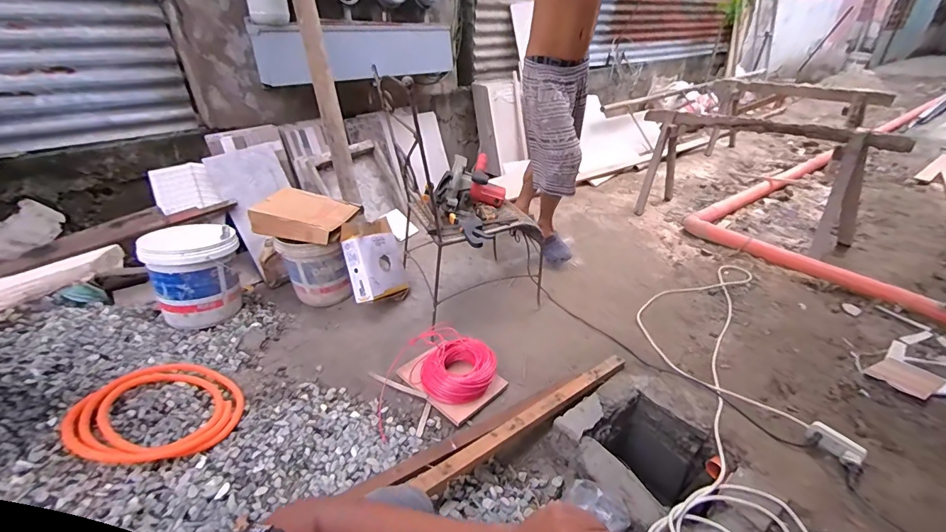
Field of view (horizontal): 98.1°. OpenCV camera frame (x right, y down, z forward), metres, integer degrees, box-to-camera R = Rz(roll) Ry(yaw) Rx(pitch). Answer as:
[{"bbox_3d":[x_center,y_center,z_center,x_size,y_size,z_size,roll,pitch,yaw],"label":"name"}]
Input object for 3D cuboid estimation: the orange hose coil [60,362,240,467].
[{"bbox_3d":[-0.888,0.417,1.203,0.389,0.025,0.402,17,19,-6],"label":"orange hose coil"}]

